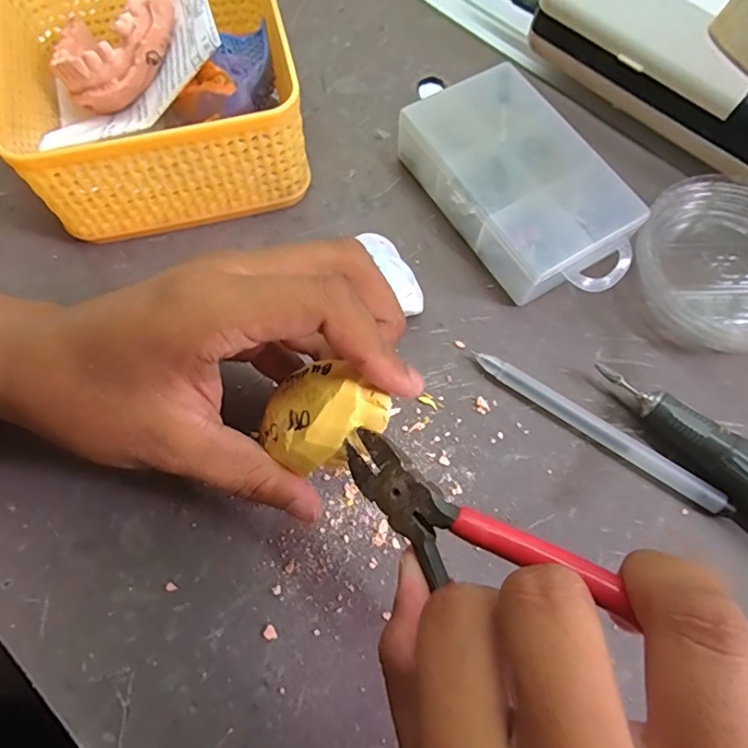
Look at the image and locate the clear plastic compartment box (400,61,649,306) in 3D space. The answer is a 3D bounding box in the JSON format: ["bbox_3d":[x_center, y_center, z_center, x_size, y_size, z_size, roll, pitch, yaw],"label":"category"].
[{"bbox_3d":[0.075,-0.093,0.272,0.073,0.033,0.127,-31,73,-11],"label":"clear plastic compartment box"}]

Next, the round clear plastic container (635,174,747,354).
[{"bbox_3d":[0.180,-0.056,0.262,0.090,0.028,0.086,0,70,-1],"label":"round clear plastic container"}]

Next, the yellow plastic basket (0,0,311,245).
[{"bbox_3d":[-0.109,-0.145,0.270,0.134,0.067,0.142,-11,71,-5],"label":"yellow plastic basket"}]

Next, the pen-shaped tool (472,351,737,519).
[{"bbox_3d":[0.103,0.025,0.242,0.124,0.008,0.011,34,73,11],"label":"pen-shaped tool"}]

